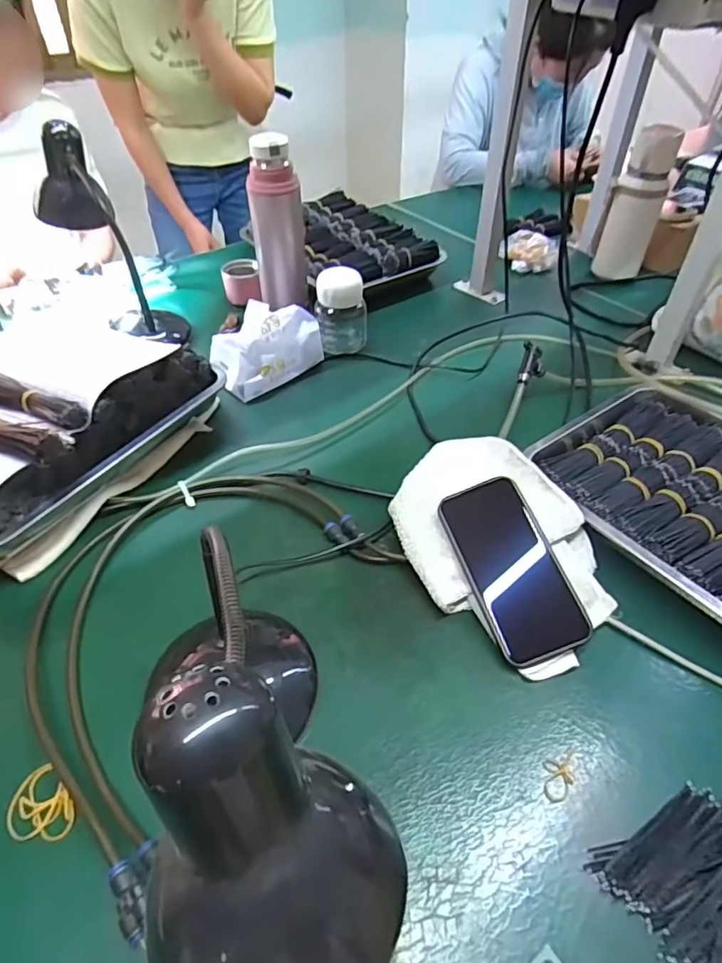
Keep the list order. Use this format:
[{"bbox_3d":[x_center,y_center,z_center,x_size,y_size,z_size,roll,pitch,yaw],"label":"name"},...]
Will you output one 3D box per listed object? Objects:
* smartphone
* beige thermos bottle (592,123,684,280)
[{"bbox_3d":[0.135,0.077,0.492,0.078,0.012,0.161,-22,66,-1],"label":"smartphone"},{"bbox_3d":[0.460,-0.452,0.916,0.087,0.238,0.069,17,48,18],"label":"beige thermos bottle"}]

